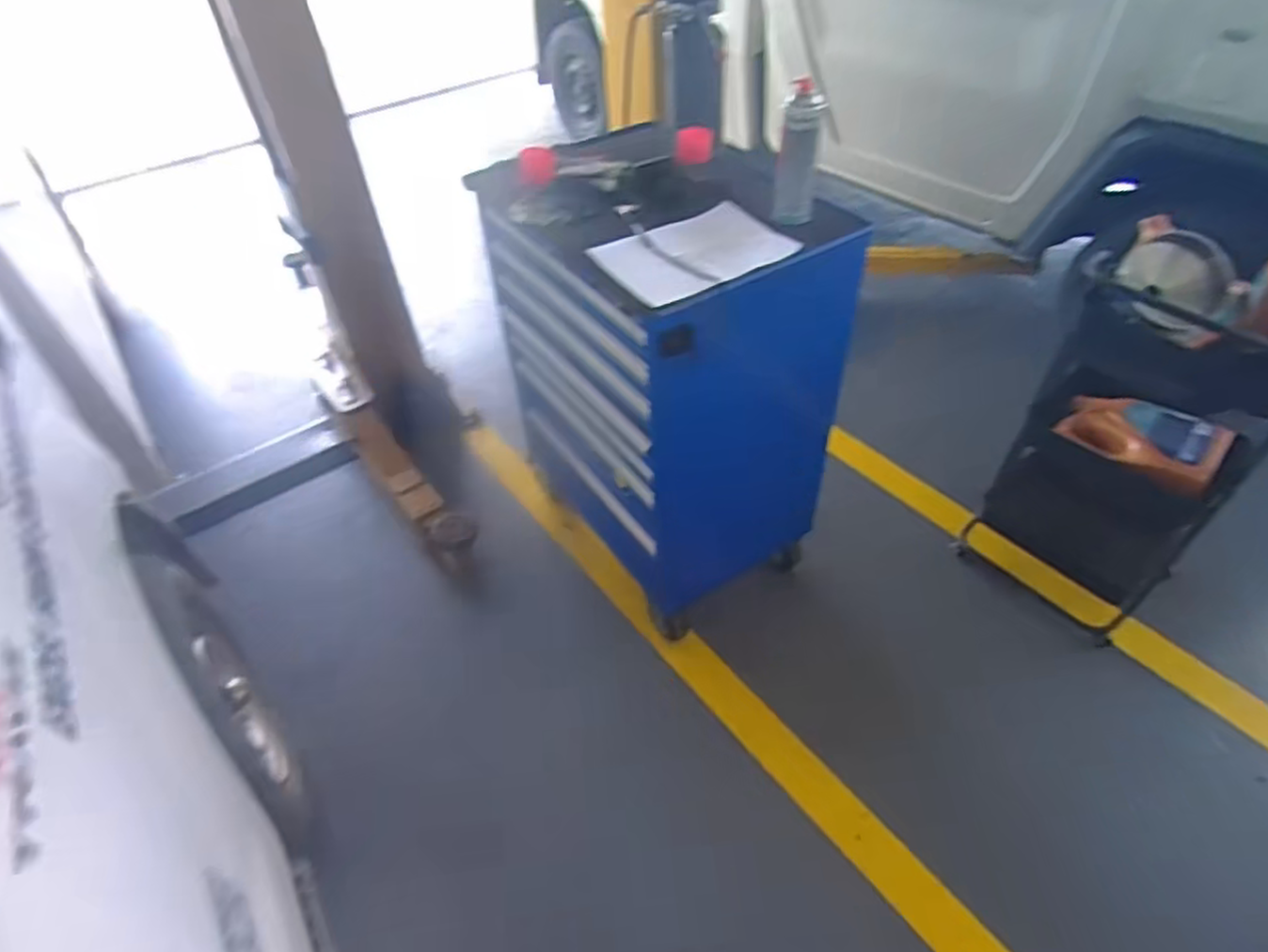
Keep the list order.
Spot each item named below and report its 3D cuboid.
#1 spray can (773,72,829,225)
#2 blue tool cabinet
[{"bbox_3d":[0.277,-0.540,1.177,0.064,0.218,0.057,0,44,4],"label":"spray can"},{"bbox_3d":[0.077,-0.222,1.592,0.495,0.901,0.624,-27,49,-22],"label":"blue tool cabinet"}]

